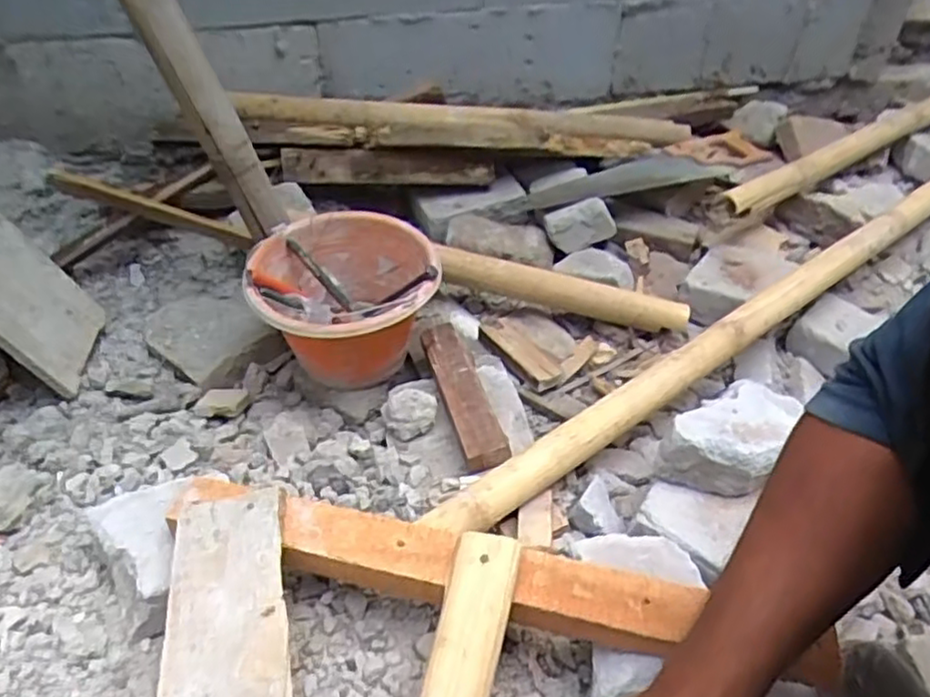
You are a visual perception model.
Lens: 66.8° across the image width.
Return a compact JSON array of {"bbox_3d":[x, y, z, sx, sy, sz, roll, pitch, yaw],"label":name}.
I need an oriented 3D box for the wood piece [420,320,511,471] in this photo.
[{"bbox_3d":[-0.004,0.056,0.952,0.059,0.047,0.250,-11,45,-14],"label":"wood piece"}]

